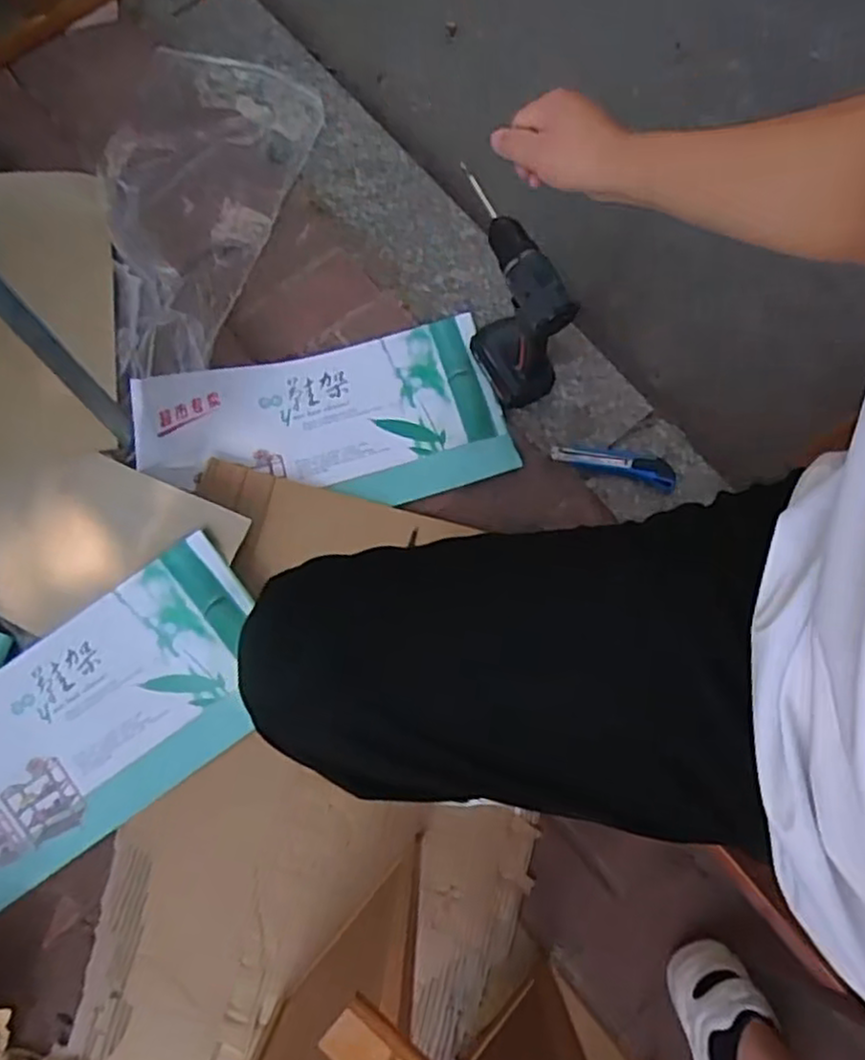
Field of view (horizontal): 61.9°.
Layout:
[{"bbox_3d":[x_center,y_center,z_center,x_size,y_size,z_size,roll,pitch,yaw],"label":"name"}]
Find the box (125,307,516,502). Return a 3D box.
[{"bbox_3d":[-0.136,-0.140,0.939,0.454,0.118,0.240,-17,78,-2],"label":"box"}]

